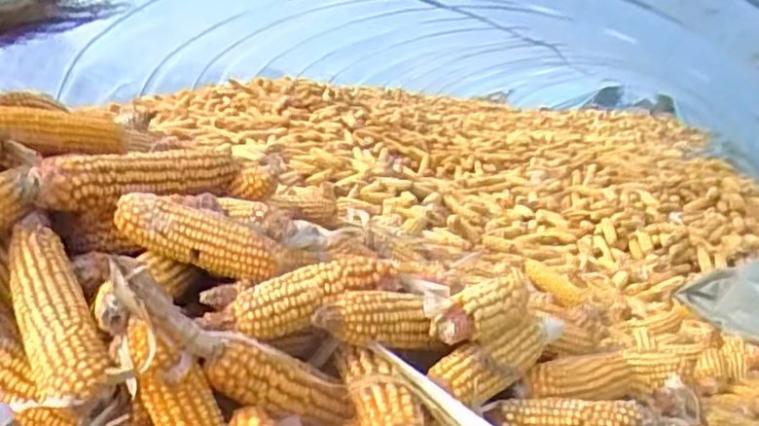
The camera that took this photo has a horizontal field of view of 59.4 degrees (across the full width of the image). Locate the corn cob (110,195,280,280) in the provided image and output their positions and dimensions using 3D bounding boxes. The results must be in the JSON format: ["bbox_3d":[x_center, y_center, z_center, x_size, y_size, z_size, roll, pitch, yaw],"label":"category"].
[{"bbox_3d":[-0.151,0.021,0.564,0.144,0.046,0.041,19,8,-6],"label":"corn cob"}]

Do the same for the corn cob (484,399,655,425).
[{"bbox_3d":[0.158,0.173,0.544,0.136,0.036,0.035,2,10,-6],"label":"corn cob"}]

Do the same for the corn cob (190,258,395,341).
[{"bbox_3d":[-0.059,0.066,0.534,0.158,0.042,0.041,-18,17,-22],"label":"corn cob"}]

